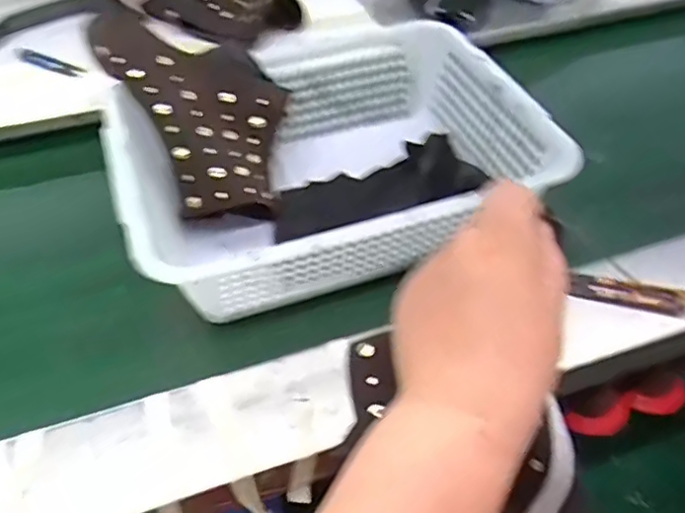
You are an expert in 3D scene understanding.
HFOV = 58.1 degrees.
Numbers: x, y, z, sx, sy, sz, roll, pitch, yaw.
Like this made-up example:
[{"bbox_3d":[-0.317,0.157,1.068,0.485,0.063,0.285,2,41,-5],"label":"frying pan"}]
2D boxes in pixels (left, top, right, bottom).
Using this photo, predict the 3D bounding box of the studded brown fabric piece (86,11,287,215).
[{"bbox_3d":[-0.157,-0.140,0.628,0.206,0.051,0.207,8,65,-20],"label":"studded brown fabric piece"}]

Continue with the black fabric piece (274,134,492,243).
[{"bbox_3d":[0.034,-0.075,0.659,0.220,0.026,0.099,-17,48,-1],"label":"black fabric piece"}]

